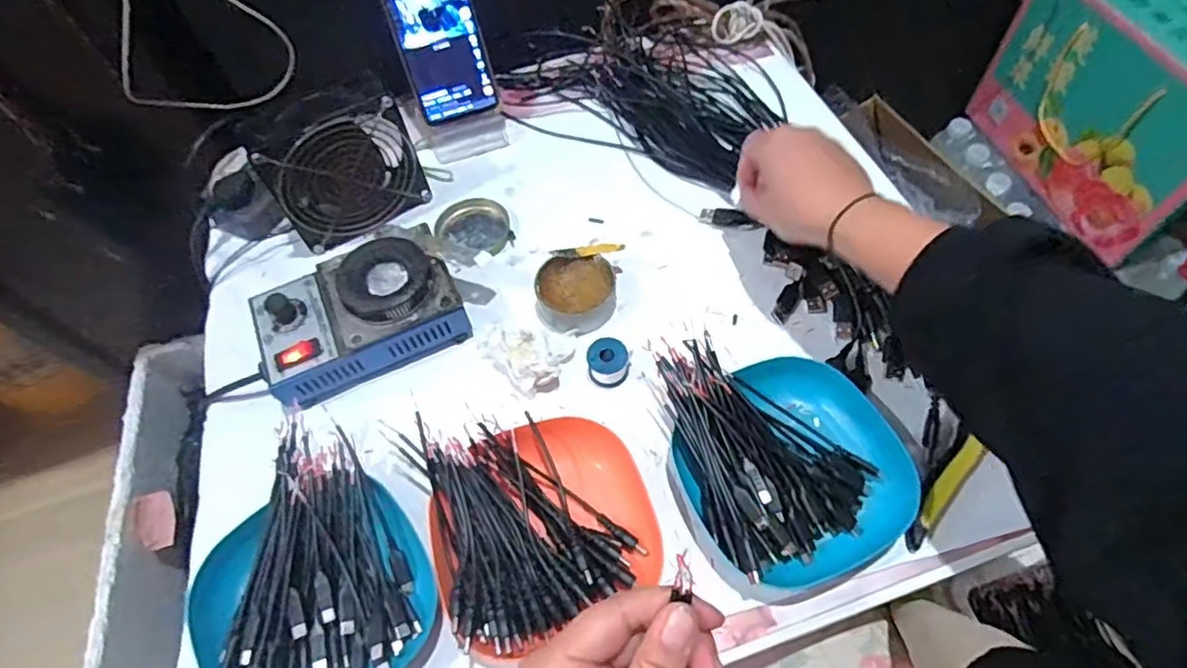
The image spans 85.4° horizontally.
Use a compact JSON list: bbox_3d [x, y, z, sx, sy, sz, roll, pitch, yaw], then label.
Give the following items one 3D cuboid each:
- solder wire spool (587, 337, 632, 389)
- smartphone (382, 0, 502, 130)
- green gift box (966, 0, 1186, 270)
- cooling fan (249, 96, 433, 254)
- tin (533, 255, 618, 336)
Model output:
[{"bbox_3d":[0.011,0.022,0.486,0.031,0.022,0.029,-2,60,3],"label":"solder wire spool"},{"bbox_3d":[-0.144,-0.280,0.589,0.077,0.166,0.006,-17,27,-4],"label":"smartphone"},{"bbox_3d":[0.689,-0.302,0.831,0.141,0.244,0.335,-17,60,-6],"label":"green gift box"},{"bbox_3d":[-0.212,-0.139,0.549,0.117,0.110,0.040,-33,58,-14],"label":"cooling fan"},{"bbox_3d":[-0.014,-0.031,0.520,0.064,0.024,0.060,-2,60,3],"label":"tin"}]

